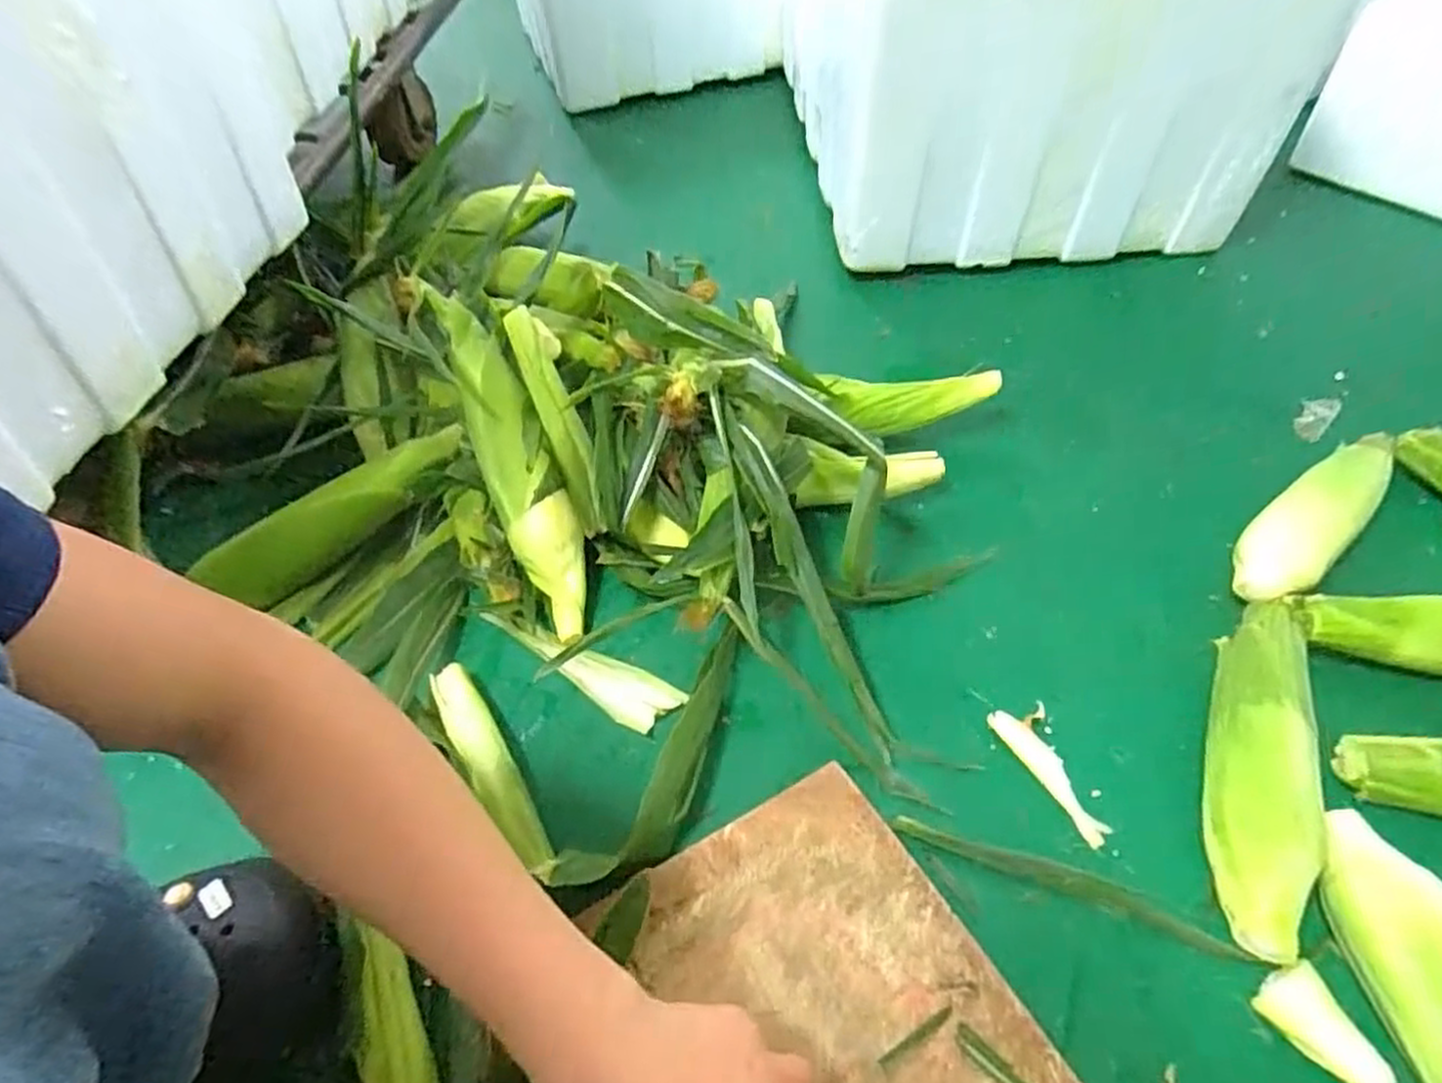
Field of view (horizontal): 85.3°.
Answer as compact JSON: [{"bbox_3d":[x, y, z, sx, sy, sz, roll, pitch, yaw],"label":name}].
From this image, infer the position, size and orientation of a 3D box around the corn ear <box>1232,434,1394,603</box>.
[{"bbox_3d":[0.470,-0.027,0.611,0.227,0.042,0.060,-37,56,-23],"label":"corn ear"}]

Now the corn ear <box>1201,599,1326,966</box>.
[{"bbox_3d":[0.336,0.125,0.487,0.057,0.050,0.243,19,55,20],"label":"corn ear"}]

